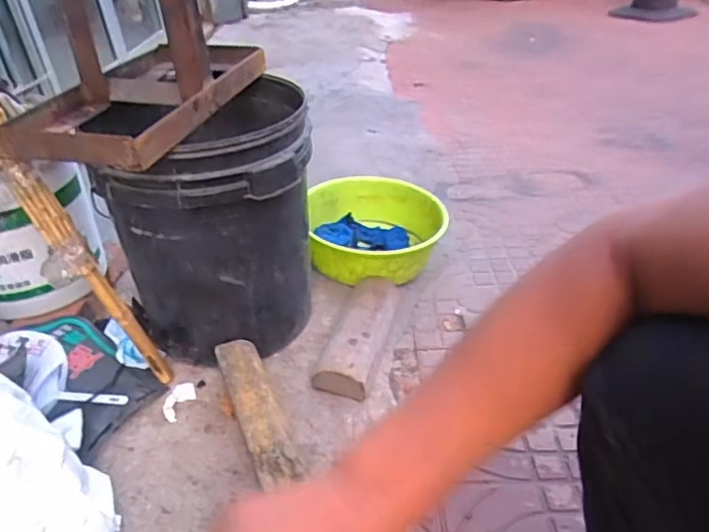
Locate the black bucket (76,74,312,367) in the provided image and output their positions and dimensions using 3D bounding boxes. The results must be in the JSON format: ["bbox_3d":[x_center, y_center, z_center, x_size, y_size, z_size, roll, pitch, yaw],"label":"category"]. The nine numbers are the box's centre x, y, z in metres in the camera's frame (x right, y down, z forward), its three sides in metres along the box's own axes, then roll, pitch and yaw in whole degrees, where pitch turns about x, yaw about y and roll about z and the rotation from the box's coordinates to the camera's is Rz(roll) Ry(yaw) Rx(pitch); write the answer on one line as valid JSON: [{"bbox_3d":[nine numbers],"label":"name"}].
[{"bbox_3d":[-0.220,-0.055,0.970,0.323,0.404,0.284,-8,33,-3],"label":"black bucket"}]

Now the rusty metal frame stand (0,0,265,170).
[{"bbox_3d":[-0.313,-0.370,0.772,0.235,0.315,0.446,3,34,14],"label":"rusty metal frame stand"}]

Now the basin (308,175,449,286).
[{"bbox_3d":[0.056,-0.075,1.238,0.301,0.121,0.307,-7,33,-1],"label":"basin"}]

